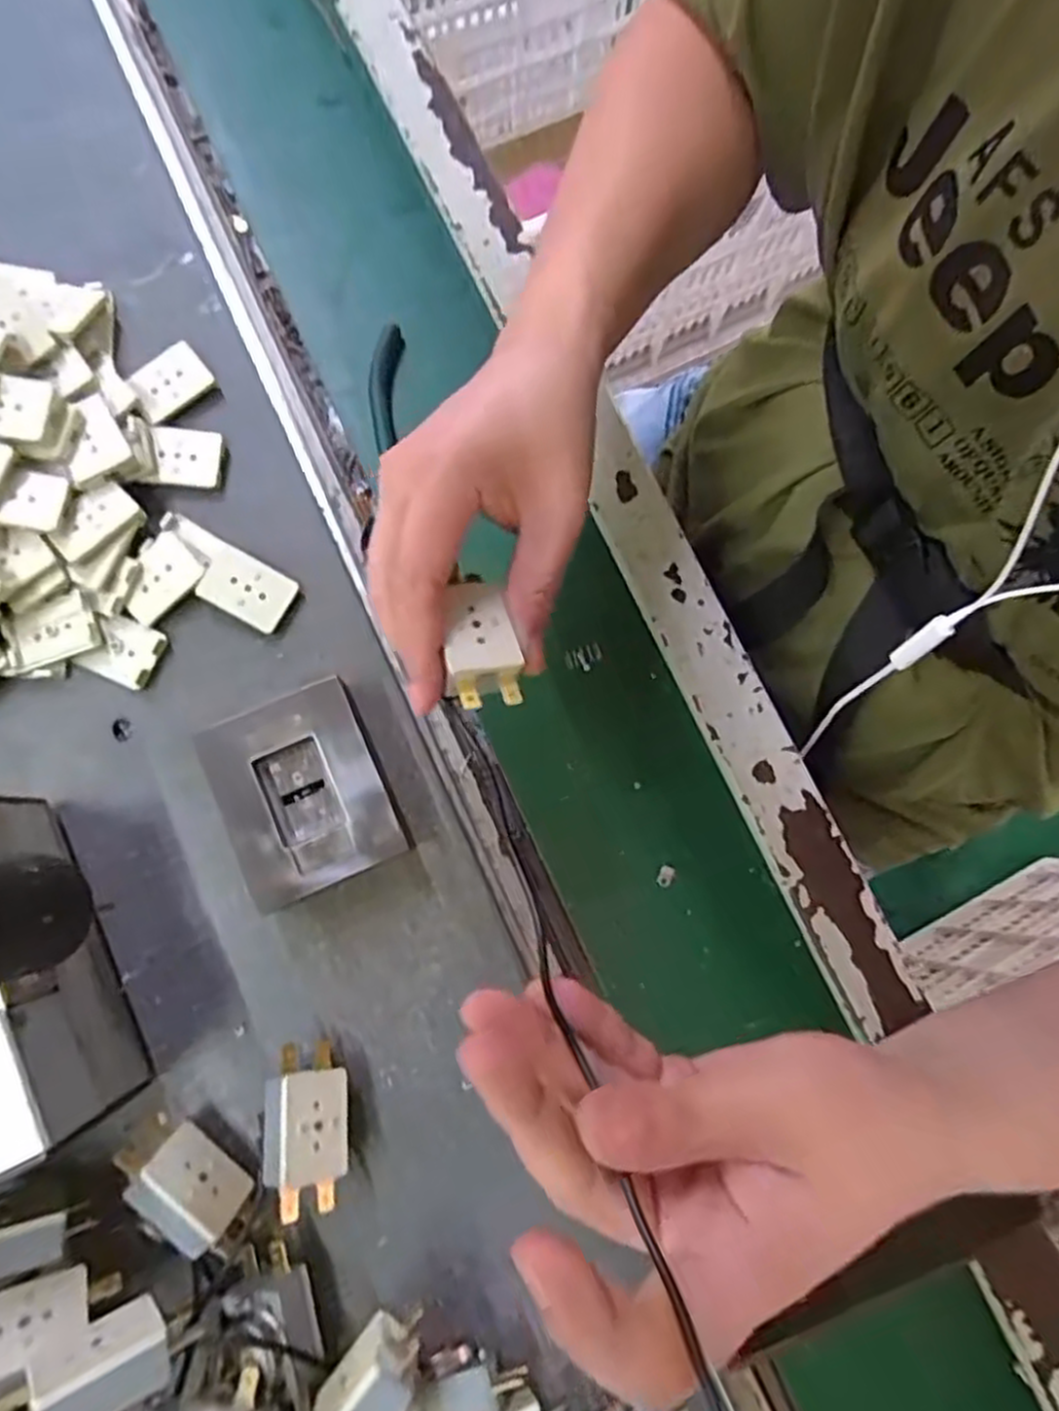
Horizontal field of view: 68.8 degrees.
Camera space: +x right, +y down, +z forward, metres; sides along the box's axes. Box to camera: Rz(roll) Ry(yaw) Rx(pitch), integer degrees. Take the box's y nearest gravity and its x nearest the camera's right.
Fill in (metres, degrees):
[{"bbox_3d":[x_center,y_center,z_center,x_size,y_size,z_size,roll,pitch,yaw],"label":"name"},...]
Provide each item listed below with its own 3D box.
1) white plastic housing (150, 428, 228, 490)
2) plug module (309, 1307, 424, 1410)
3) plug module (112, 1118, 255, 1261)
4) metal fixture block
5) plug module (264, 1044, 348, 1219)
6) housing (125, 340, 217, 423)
[{"bbox_3d":[-0.161,-0.117,0.363,0.031,0.009,0.027,5,79,-3],"label":"white plastic housing"},{"bbox_3d":[-0.057,0.235,0.265,0.022,0.024,0.048,40,82,6],"label":"plug module"},{"bbox_3d":[-0.133,0.187,0.299,0.052,0.030,0.018,44,115,4],"label":"plug module"},{"bbox_3d":[-0.094,0.037,0.330,0.065,0.026,0.079,-23,82,-8],"label":"metal fixture block"},{"bbox_3d":[-0.090,0.166,0.306,0.032,0.024,0.056,-1,71,-35],"label":"plug module"},{"bbox_3d":[-0.171,-0.154,0.369,0.036,0.008,0.028,-36,84,-10],"label":"housing"}]

